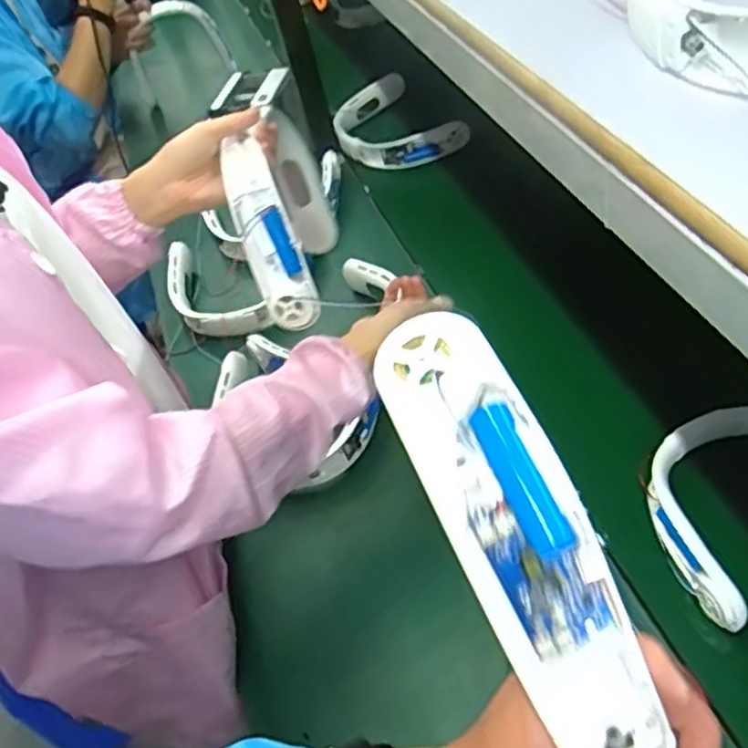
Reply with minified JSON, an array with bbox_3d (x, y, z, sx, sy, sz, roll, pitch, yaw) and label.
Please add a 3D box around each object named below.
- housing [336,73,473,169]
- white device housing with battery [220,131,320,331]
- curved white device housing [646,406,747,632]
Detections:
[{"bbox_3d":[0.035,-0.455,1.297,0.175,0.069,0.237,-27,51,-17],"label":"housing"},{"bbox_3d":[-0.106,-0.135,0.701,0.053,0.190,0.040,-24,21,-15],"label":"white device housing with battery"},{"bbox_3d":[0.393,0.132,0.721,0.219,0.044,0.201,-29,48,5],"label":"curved white device housing"}]

